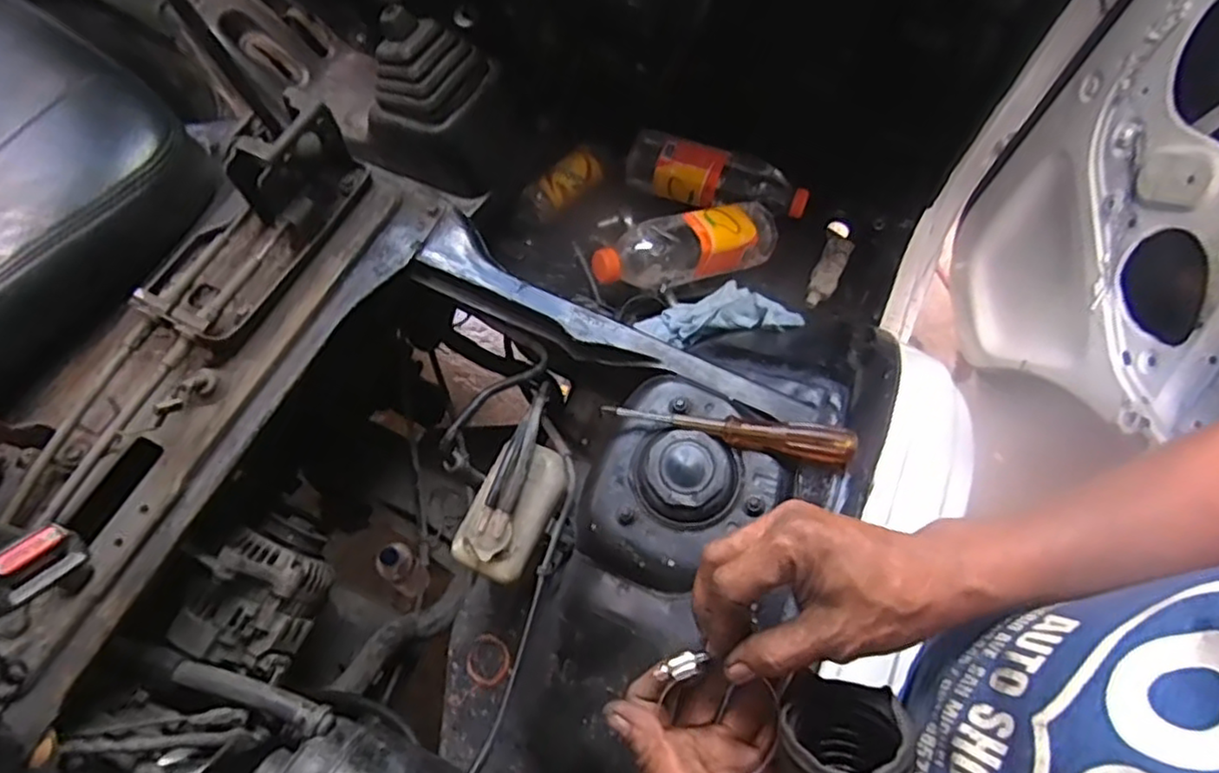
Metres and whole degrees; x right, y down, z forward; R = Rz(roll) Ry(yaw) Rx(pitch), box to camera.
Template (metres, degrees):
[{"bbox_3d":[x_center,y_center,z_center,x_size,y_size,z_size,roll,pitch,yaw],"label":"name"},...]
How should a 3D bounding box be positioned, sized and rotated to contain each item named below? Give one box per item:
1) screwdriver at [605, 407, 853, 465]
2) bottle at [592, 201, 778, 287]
[{"bbox_3d":[0.099,0.036,0.569,0.200,0.034,0.026,11,64,2],"label":"screwdriver"},{"bbox_3d":[0.097,-0.175,0.862,0.254,0.074,0.075,-16,66,-11],"label":"bottle"}]

